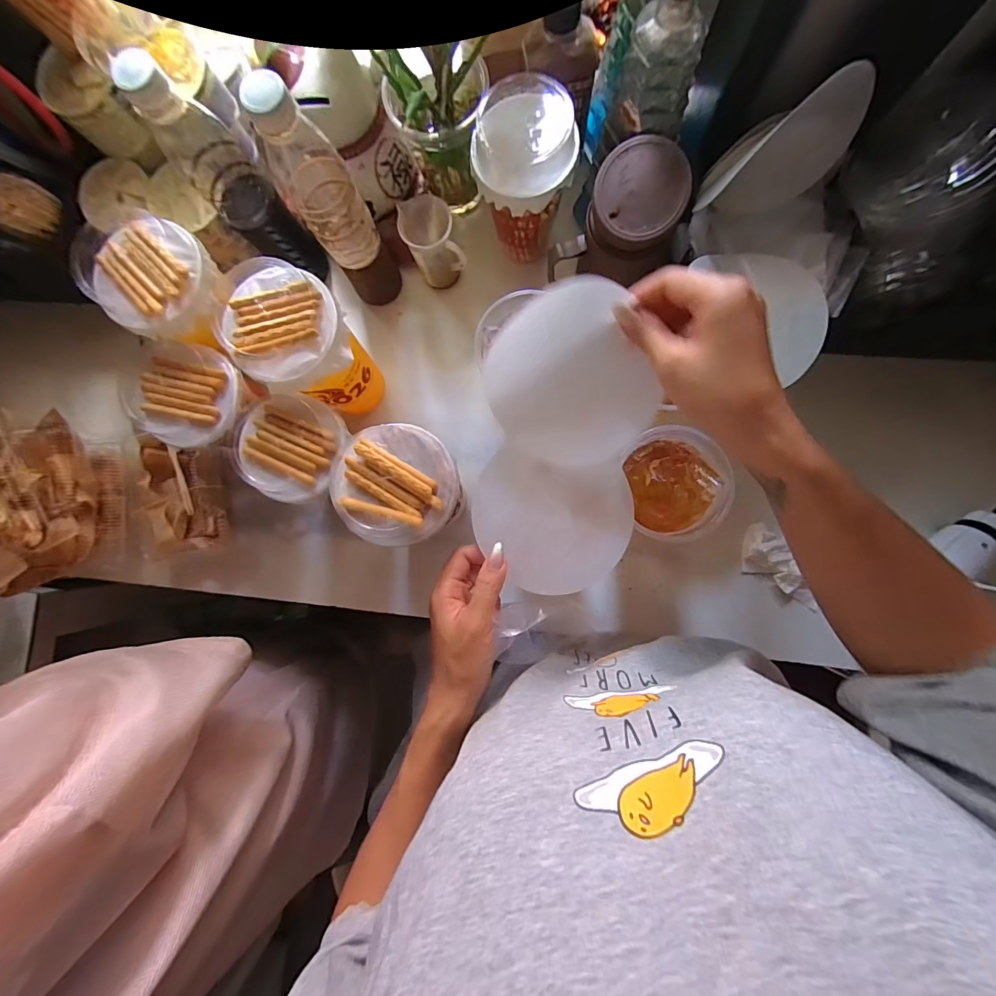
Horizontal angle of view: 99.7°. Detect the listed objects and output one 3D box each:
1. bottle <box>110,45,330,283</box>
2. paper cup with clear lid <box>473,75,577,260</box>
[{"bbox_3d":[-0.233,-0.275,0.384,0.052,0.210,0.056,-43,86,2],"label":"bottle"},{"bbox_3d":[0.026,-0.296,0.406,0.092,0.147,0.084,-7,88,3],"label":"paper cup with clear lid"}]

